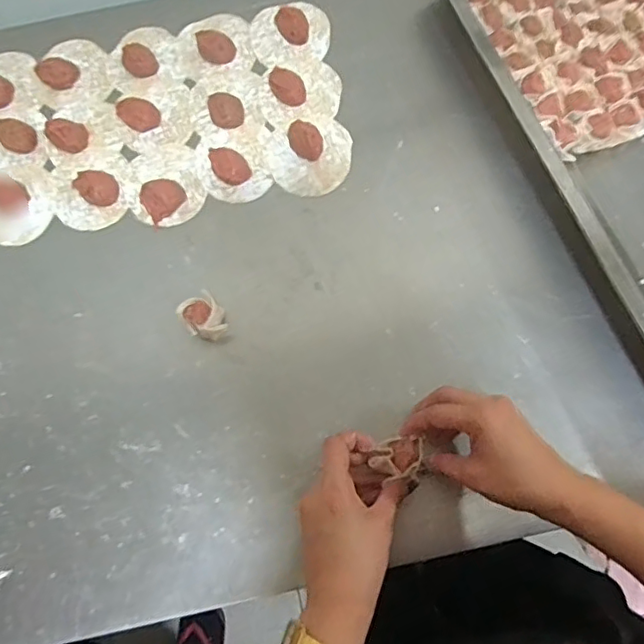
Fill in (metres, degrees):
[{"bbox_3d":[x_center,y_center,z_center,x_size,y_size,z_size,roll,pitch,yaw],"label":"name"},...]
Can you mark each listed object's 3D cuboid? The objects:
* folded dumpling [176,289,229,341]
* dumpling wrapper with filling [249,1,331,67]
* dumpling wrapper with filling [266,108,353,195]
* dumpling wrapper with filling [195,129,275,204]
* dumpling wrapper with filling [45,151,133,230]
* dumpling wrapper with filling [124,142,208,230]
[{"bbox_3d":[-0.104,-0.004,0.506,0.033,0.031,0.038,-36,78,-7],"label":"folded dumpling"},{"bbox_3d":[-0.033,-0.298,0.592,0.081,0.017,0.068,-2,76,1],"label":"dumpling wrapper with filling"},{"bbox_3d":[-0.012,-0.167,0.551,0.081,0.023,0.087,0,76,1],"label":"dumpling wrapper with filling"},{"bbox_3d":[-0.087,-0.153,0.554,0.065,0.016,0.078,-20,76,-4],"label":"dumpling wrapper with filling"},{"bbox_3d":[-0.225,-0.129,0.556,0.075,0.014,0.082,0,76,1],"label":"dumpling wrapper with filling"},{"bbox_3d":[-0.153,-0.135,0.551,0.071,0.020,0.085,-19,76,-3],"label":"dumpling wrapper with filling"}]

